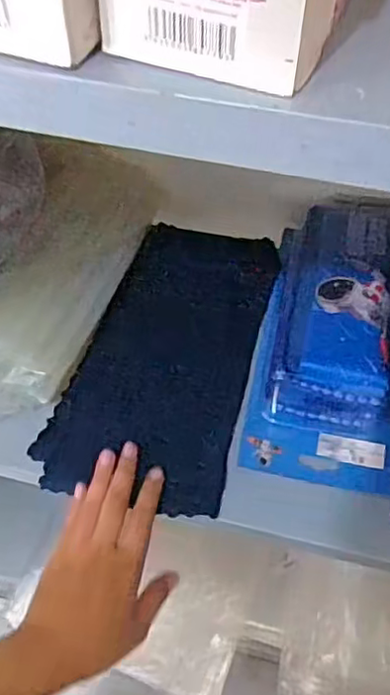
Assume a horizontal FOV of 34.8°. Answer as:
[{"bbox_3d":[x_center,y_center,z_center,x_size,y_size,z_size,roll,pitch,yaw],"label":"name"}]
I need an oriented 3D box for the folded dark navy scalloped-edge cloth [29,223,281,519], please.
[{"bbox_3d":[-0.019,0.001,0.540,0.140,0.021,0.275,13,56,8],"label":"folded dark navy scalloped-edge cloth"}]

